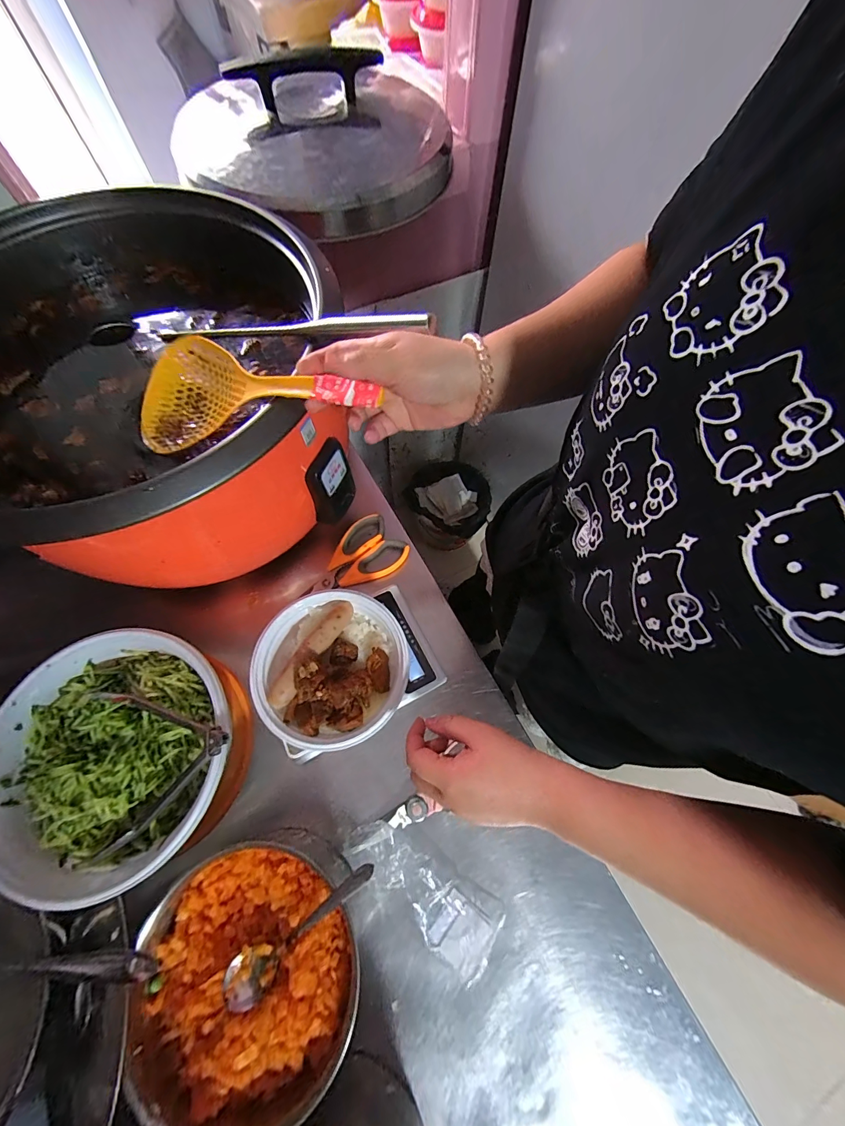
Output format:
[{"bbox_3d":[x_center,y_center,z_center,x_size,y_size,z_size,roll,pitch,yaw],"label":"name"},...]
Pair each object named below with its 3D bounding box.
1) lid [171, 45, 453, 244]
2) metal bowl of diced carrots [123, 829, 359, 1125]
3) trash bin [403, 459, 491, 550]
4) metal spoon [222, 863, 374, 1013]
[{"bbox_3d":[-0.156,-0.689,0.600,0.412,0.103,0.417,1,66,-1],"label":"lid"},{"bbox_3d":[-0.162,0.371,0.363,0.192,0.104,0.183,1,66,-1],"label":"metal bowl of diced carrots"},{"bbox_3d":[0.088,-0.204,1.414,0.284,0.213,0.312,1,66,-1],"label":"trash bin"},{"bbox_3d":[-0.104,0.322,0.336,0.159,0.019,0.033,-38,72,-3],"label":"metal spoon"}]

